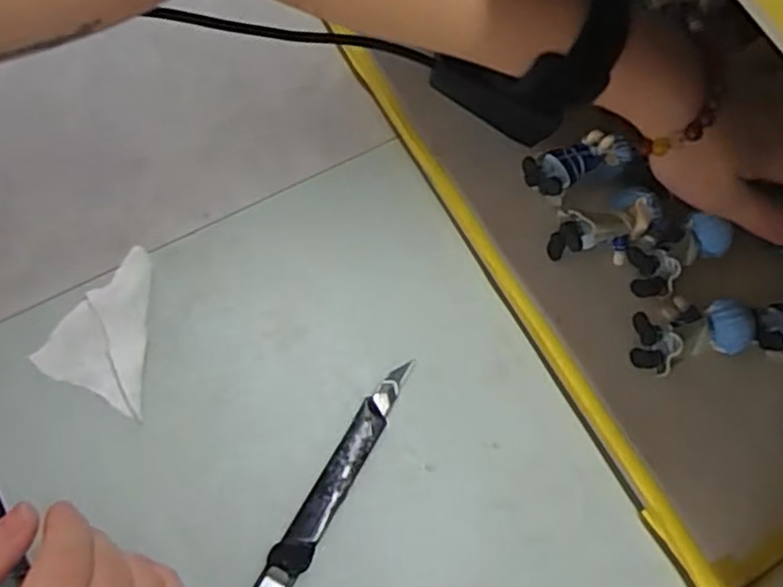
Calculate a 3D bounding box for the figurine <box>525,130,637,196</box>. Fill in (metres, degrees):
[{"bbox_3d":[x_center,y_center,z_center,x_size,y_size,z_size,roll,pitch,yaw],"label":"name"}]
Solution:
[{"bbox_3d":[0.100,-0.071,0.390,0.055,0.025,0.025,-25,73,-8],"label":"figurine"}]

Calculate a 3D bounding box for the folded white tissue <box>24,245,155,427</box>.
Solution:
[{"bbox_3d":[-0.129,0.017,0.354,0.054,0.013,0.070,27,69,3],"label":"folded white tissue"}]

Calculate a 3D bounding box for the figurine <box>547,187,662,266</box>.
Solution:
[{"bbox_3d":[0.113,-0.033,0.373,0.059,0.025,0.029,-24,74,-15],"label":"figurine"}]

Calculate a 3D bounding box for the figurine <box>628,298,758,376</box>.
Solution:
[{"bbox_3d":[0.148,0.017,0.359,0.059,0.020,0.034,-14,72,-12],"label":"figurine"}]

